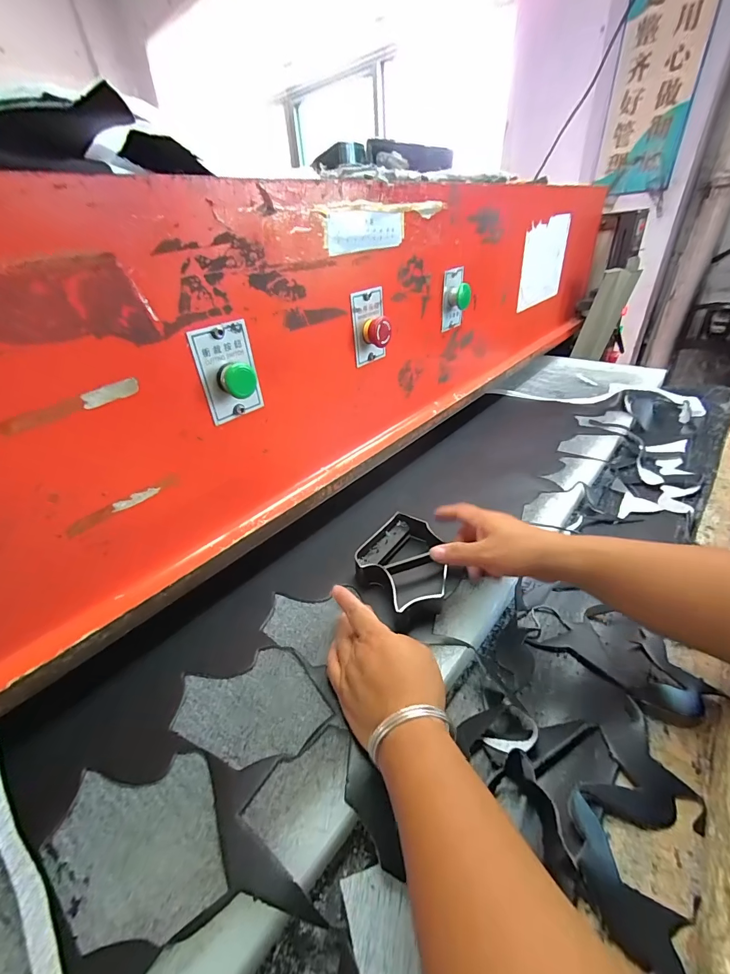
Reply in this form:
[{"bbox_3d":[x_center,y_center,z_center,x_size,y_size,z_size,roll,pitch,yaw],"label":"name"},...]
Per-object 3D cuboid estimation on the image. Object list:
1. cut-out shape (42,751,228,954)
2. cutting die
[{"bbox_3d":[-0.163,0.253,0.274,0.105,0.007,0.116,-20,39,-21],"label":"cut-out shape"},{"bbox_3d":[0.051,0.089,0.456,0.110,0.035,0.129,-23,41,-26],"label":"cutting die"}]

